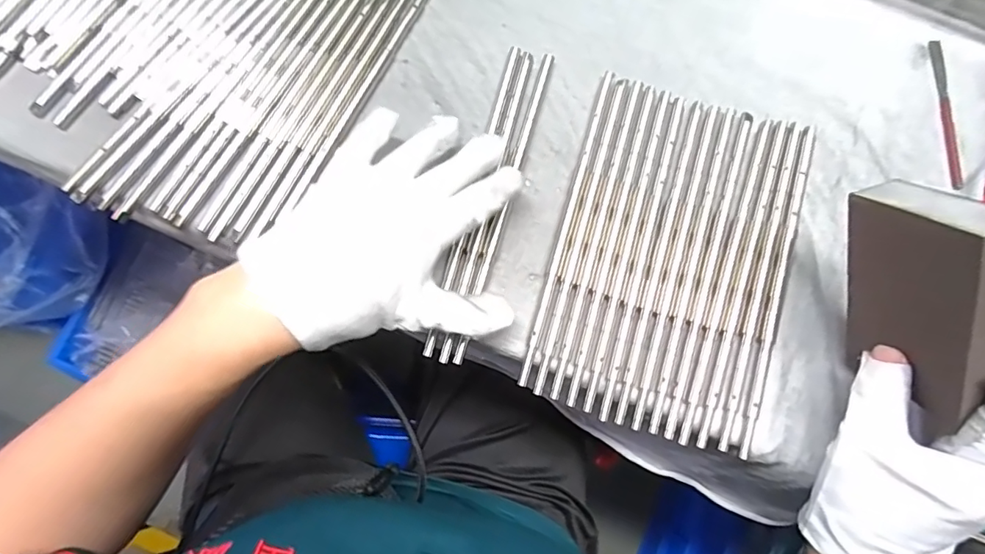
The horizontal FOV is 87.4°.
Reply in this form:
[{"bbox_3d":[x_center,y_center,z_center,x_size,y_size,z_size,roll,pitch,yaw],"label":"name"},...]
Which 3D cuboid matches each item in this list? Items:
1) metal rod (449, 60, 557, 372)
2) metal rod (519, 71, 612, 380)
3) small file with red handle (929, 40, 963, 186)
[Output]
[{"bbox_3d":[0.008,-0.049,0.329,0.007,0.007,0.213,16,77,4],"label":"metal rod"},{"bbox_3d":[0.048,-0.036,0.325,0.007,0.004,0.211,16,78,4],"label":"metal rod"},{"bbox_3d":[0.300,-0.109,0.340,0.008,0.004,0.108,4,78,2],"label":"small file with red handle"}]

